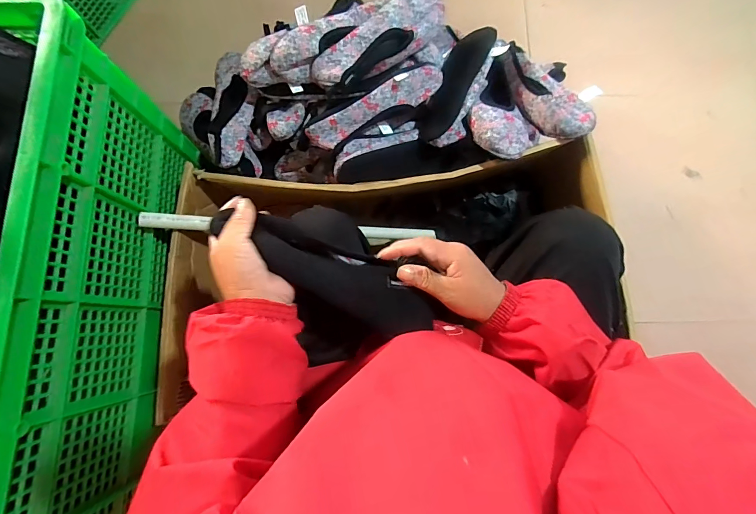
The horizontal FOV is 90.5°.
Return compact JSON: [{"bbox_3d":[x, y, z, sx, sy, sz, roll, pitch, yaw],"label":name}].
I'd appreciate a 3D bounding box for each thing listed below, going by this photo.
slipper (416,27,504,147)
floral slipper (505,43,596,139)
[{"bbox_3d":[0.143,-0.314,0.696,0.096,0.074,0.251,22,81,5],"label":"slipper"},{"bbox_3d":[0.302,-0.300,0.679,0.103,0.064,0.218,-23,66,-3],"label":"floral slipper"}]

